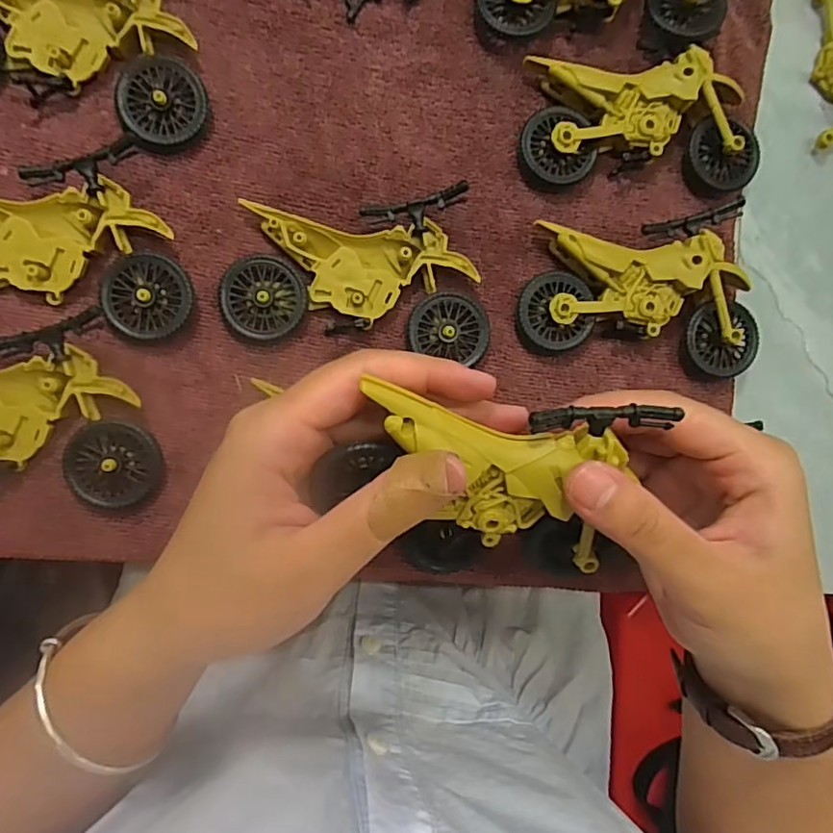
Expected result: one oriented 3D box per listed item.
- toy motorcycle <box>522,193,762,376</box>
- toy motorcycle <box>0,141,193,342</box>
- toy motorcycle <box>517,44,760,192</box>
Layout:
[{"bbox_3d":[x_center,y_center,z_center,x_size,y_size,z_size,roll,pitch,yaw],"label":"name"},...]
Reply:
[{"bbox_3d":[0.109,-0.064,0.275,0.115,0.022,0.075,7,87,-8],"label":"toy motorcycle"},{"bbox_3d":[-0.156,-0.068,0.238,0.112,0.014,0.073,-5,89,-8],"label":"toy motorcycle"},{"bbox_3d":[0.108,-0.140,0.275,0.114,0.021,0.057,-2,89,-8],"label":"toy motorcycle"}]

